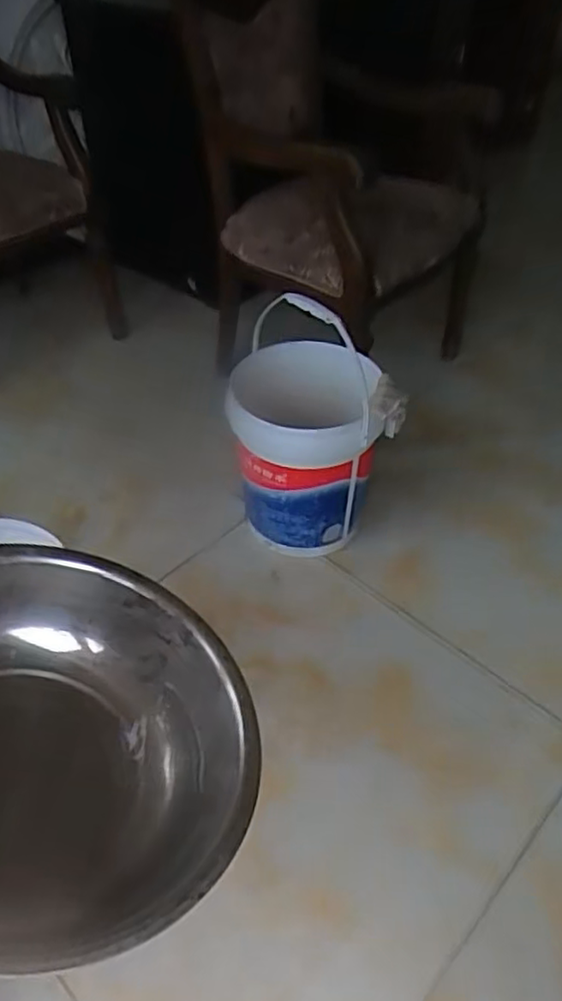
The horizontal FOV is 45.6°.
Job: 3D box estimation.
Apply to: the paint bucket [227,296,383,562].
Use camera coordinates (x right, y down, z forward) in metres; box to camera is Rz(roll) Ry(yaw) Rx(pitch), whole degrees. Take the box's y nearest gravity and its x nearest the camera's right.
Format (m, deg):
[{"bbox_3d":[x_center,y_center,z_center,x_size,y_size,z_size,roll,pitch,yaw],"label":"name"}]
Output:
[{"bbox_3d":[0.050,-0.133,1.400,0.302,0.433,0.302,3,44,4],"label":"paint bucket"}]

